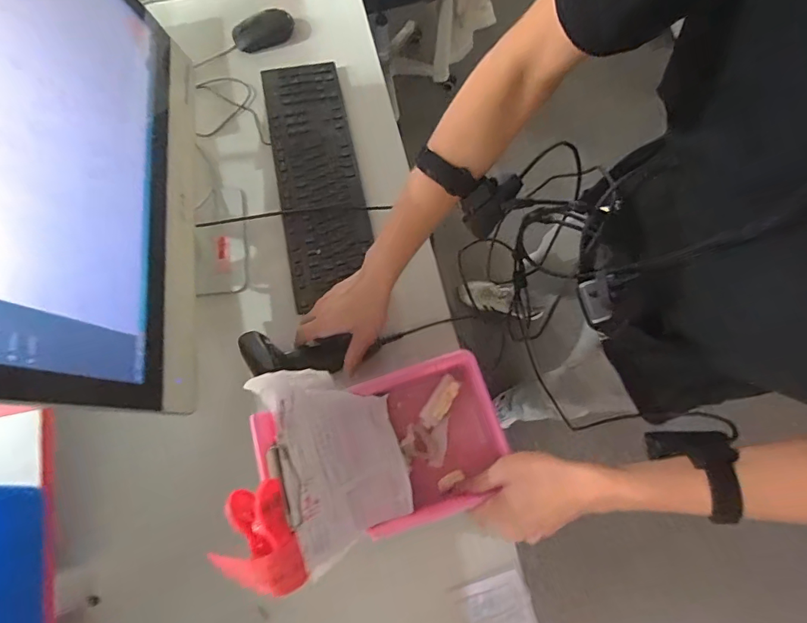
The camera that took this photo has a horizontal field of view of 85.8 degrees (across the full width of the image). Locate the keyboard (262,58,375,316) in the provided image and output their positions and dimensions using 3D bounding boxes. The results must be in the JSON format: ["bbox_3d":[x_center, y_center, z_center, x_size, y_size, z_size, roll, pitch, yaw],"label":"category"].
[{"bbox_3d":[-0.133,-0.215,0.665,0.123,0.024,0.410,-12,71,-4],"label":"keyboard"}]

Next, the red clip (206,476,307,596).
[{"bbox_3d":[-0.104,0.164,0.308,0.047,0.028,0.074,-20,72,-7],"label":"red clip"}]

